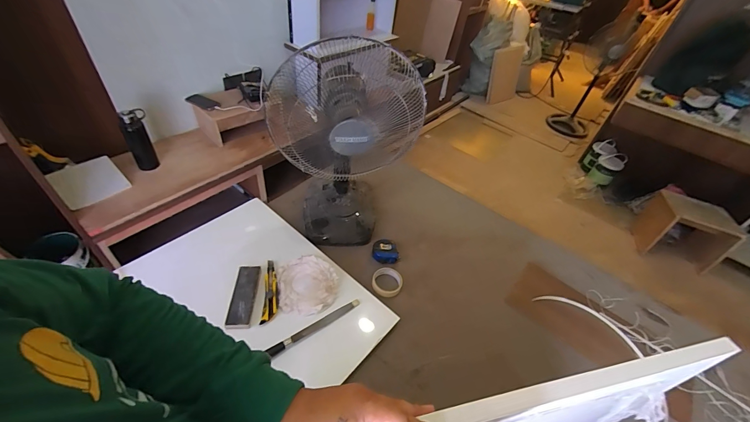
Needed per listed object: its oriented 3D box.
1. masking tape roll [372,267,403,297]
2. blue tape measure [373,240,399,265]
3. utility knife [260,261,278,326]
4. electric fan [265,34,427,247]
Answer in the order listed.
[{"bbox_3d":[0.037,0.218,0.981,0.091,0.042,0.095,5,44,-5],"label":"masking tape roll"},{"bbox_3d":[0.033,0.136,1.062,0.082,0.044,0.083,0,45,-9],"label":"blue tape measure"},{"bbox_3d":[-0.286,0.212,0.890,0.037,0.015,0.202,-1,45,-11],"label":"utility knife"},{"bbox_3d":[-0.091,-0.178,0.932,0.328,0.549,0.279,-27,54,-32],"label":"electric fan"}]

